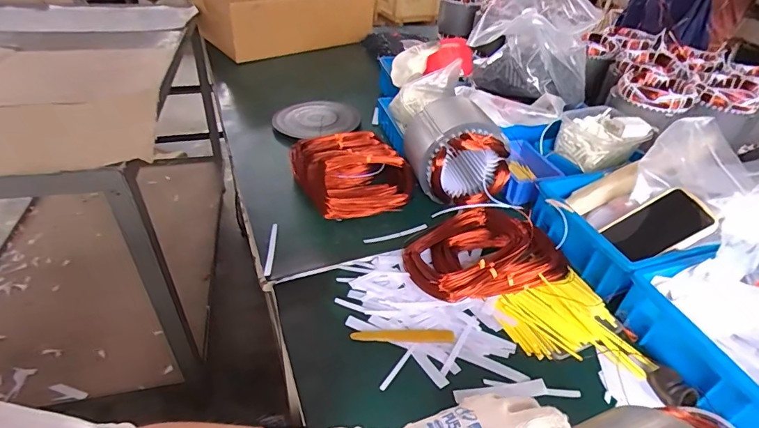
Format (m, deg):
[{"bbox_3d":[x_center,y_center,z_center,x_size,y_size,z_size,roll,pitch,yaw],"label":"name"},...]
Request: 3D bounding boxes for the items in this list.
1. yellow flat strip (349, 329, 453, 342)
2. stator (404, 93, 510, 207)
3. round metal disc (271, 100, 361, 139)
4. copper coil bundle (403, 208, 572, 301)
[{"bbox_3d":[0.030,0.153,0.540,0.127,0.005,0.019,1,39,-2],"label":"yellow flat strip"},{"bbox_3d":[0.124,-0.106,0.725,0.129,0.124,0.151,-13,41,-18],"label":"stator"},{"bbox_3d":[-0.147,-0.221,0.994,0.194,0.027,0.194,2,38,-2],"label":"round metal disc"},{"bbox_3d":[0.149,0.056,0.627,0.219,0.054,0.135,-8,40,-12],"label":"copper coil bundle"}]

